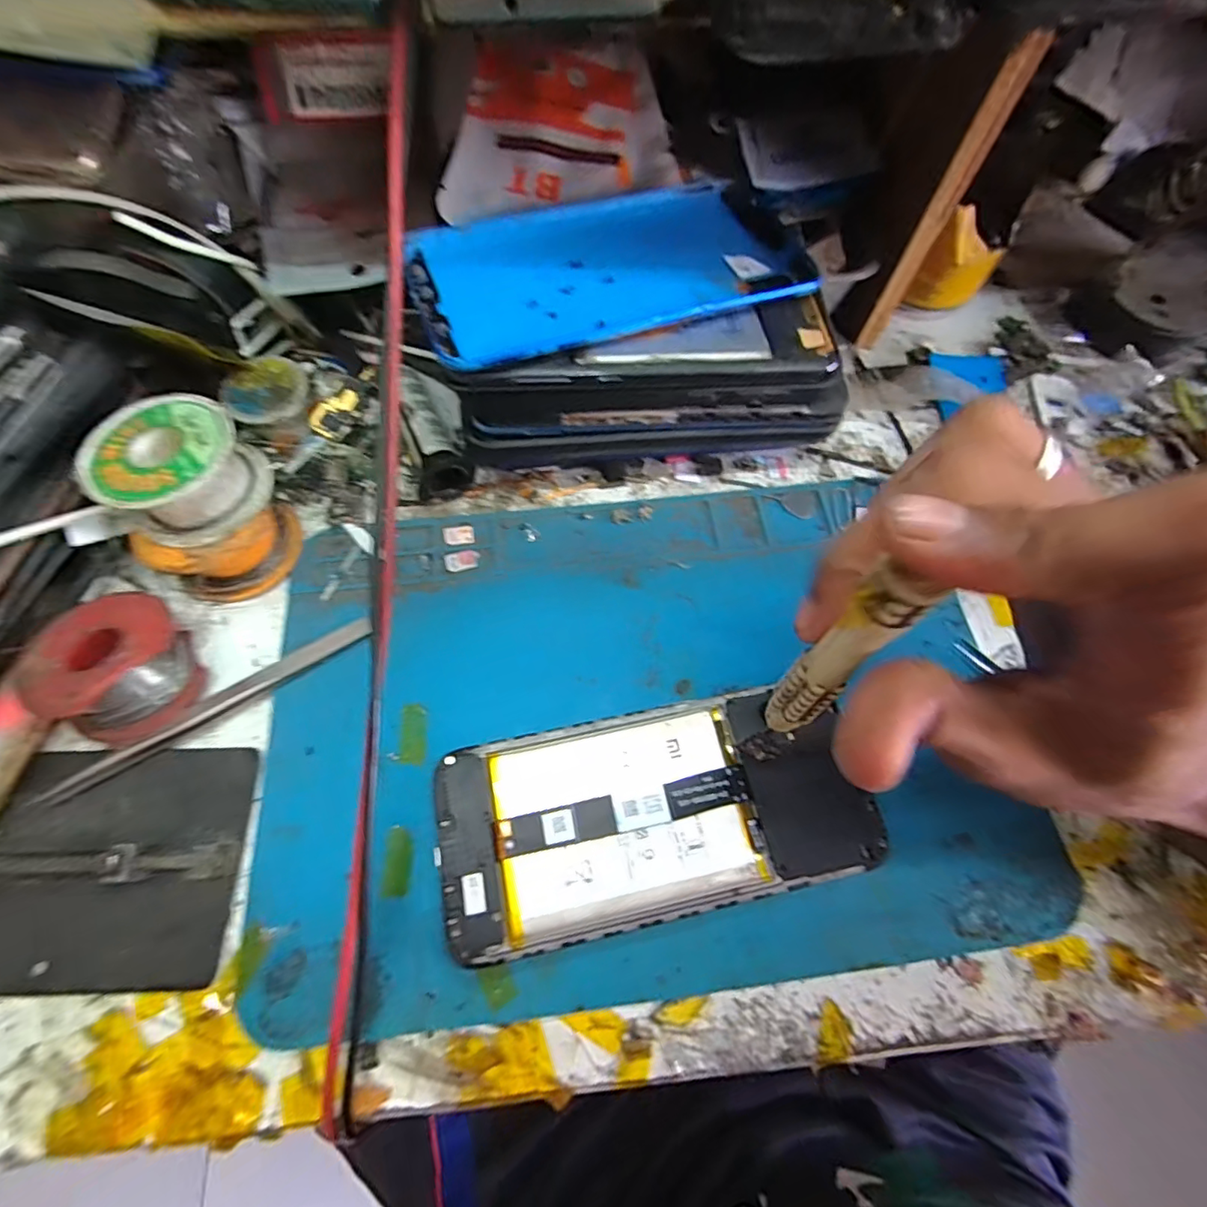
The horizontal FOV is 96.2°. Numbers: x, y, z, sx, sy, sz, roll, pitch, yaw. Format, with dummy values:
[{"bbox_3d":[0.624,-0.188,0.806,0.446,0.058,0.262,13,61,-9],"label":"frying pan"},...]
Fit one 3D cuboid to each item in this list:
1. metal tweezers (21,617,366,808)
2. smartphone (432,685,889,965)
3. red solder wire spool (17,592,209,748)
[{"bbox_3d":[-0.156,0.041,0.221,0.127,0.009,0.010,-33,72,-14],"label":"metal tweezers"},{"bbox_3d":[0.018,0.077,0.201,0.154,0.012,0.070,-11,68,-6],"label":"smartphone"},{"bbox_3d":[-0.187,0.023,0.211,0.048,0.032,0.047,0,67,-1],"label":"red solder wire spool"}]

